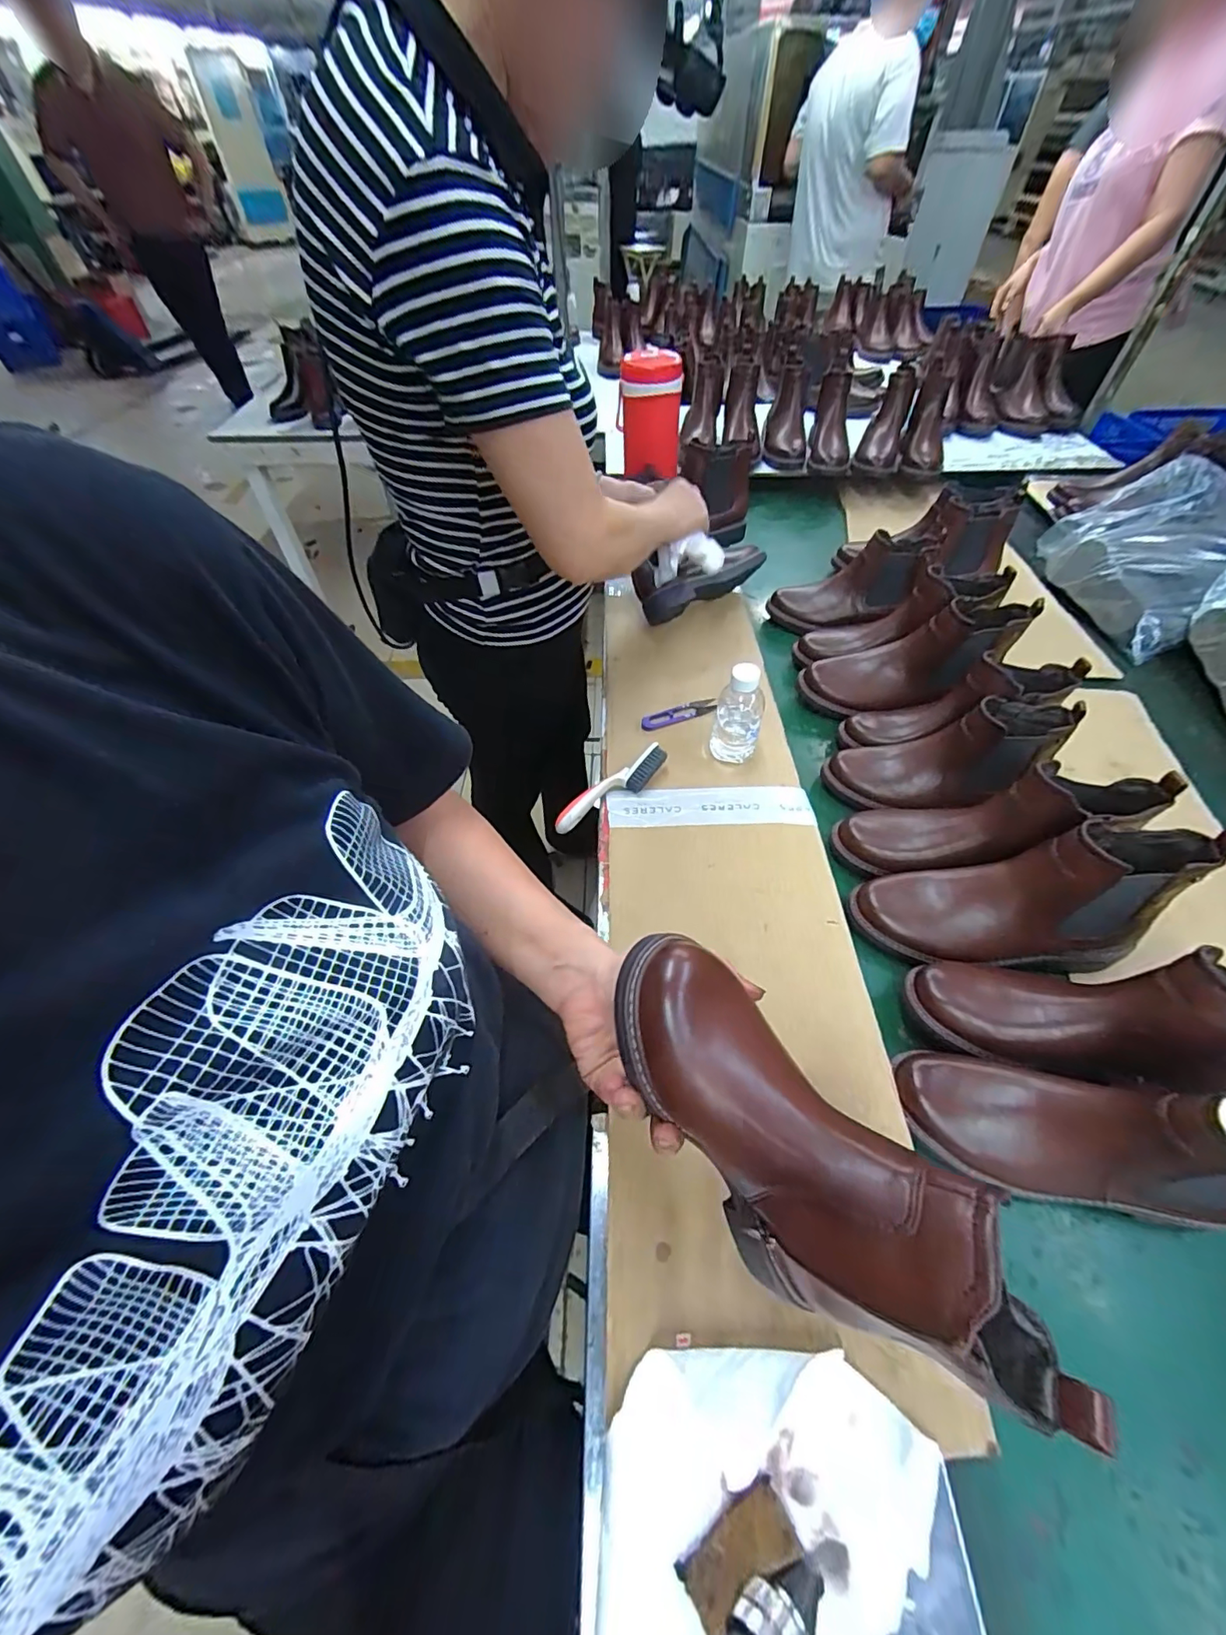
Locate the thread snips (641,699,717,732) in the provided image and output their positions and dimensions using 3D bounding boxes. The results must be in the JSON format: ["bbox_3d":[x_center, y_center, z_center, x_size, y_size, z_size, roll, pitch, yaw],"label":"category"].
[{"bbox_3d":[0.096,-0.147,0.770,0.114,0.018,0.028,-14,54,-7],"label":"thread snips"}]

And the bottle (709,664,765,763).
[{"bbox_3d":[0.157,-0.128,0.670,0.057,0.132,0.048,14,56,9],"label":"bottle"}]

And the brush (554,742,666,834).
[{"bbox_3d":[-0.002,-0.037,0.668,0.162,0.040,0.023,-30,60,-20],"label":"brush"}]

